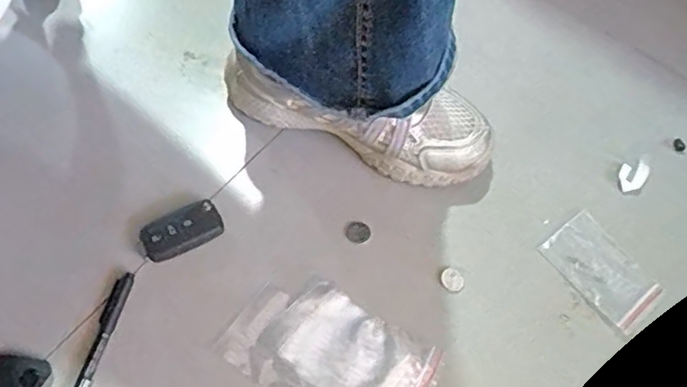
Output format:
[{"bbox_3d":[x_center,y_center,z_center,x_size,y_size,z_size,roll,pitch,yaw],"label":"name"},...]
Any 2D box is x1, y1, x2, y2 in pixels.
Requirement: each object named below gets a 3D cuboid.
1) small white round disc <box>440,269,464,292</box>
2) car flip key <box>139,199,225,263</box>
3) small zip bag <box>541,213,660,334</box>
[{"bbox_3d":[0.089,0.071,0.454,0.019,0.004,0.017,27,66,10],"label":"small white round disc"},{"bbox_3d":[-0.133,0.031,0.454,0.065,0.016,0.035,-28,68,-15],"label":"car flip key"},{"bbox_3d":[0.215,0.063,0.464,0.055,0.004,0.090,-34,66,-15],"label":"small zip bag"}]

